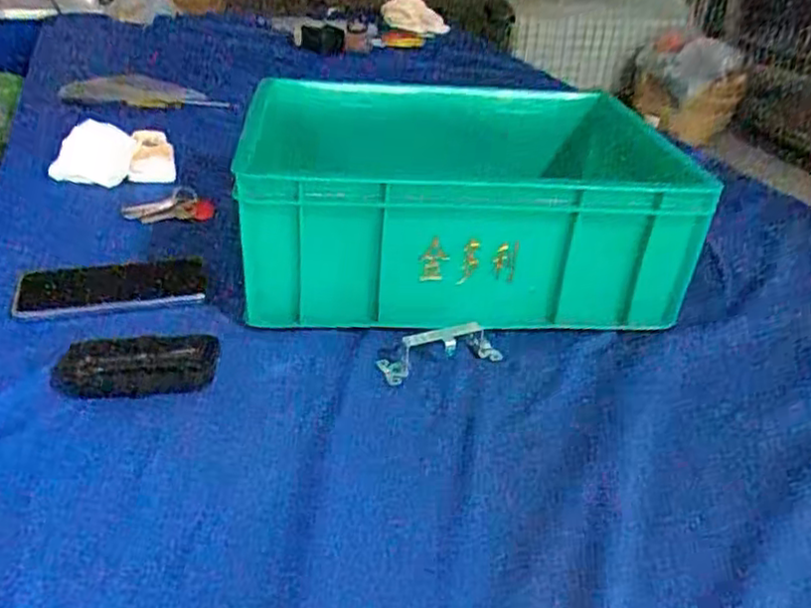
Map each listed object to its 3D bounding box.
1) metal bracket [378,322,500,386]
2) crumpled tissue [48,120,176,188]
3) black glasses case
[{"bbox_3d":[0.030,0.037,0.589,0.101,0.028,0.031,-13,35,-25],"label":"metal bracket"},{"bbox_3d":[-0.362,-0.186,0.877,0.144,0.068,0.086,-15,36,-28],"label":"crumpled tissue"},{"bbox_3d":[-0.211,0.049,0.552,0.124,0.029,0.048,0,31,-6],"label":"black glasses case"}]

